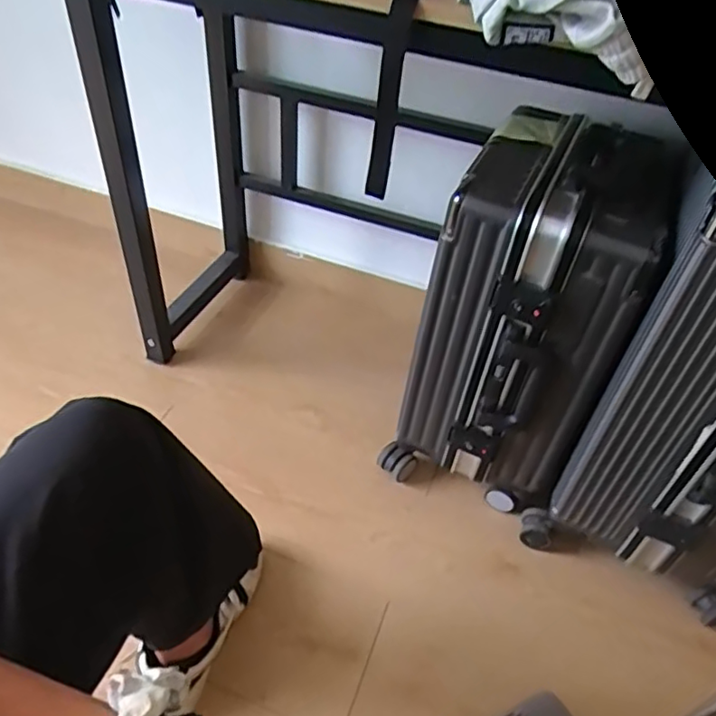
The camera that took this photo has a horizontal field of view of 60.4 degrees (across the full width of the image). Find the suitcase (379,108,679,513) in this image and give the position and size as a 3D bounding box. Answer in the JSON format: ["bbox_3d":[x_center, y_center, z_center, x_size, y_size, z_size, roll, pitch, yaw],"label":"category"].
[{"bbox_3d":[0.246,-0.049,0.938,0.252,0.524,0.306,20,45,13],"label":"suitcase"}]

